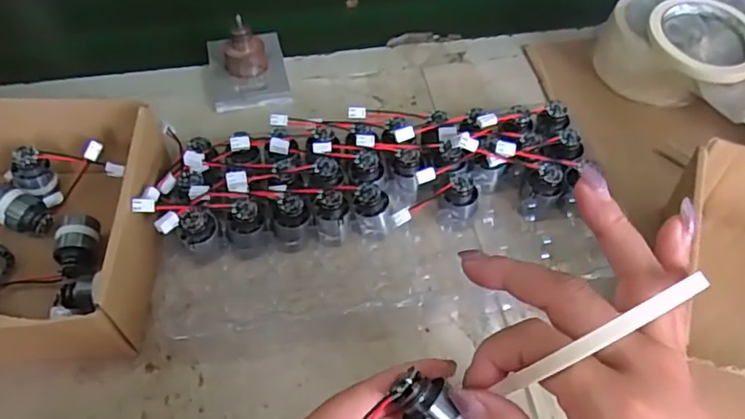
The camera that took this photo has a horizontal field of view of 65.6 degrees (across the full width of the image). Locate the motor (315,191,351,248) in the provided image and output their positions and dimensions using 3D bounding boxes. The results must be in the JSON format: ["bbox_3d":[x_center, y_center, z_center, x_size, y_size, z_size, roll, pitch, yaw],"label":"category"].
[{"bbox_3d":[-0.029,0.007,0.429,0.025,0.036,0.025,-1,51,-1],"label":"motor"}]

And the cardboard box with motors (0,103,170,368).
[{"bbox_3d":[-0.264,0.004,0.409,0.213,0.069,0.201,-2,54,-3],"label":"cardboard box with motors"}]

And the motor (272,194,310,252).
[{"bbox_3d":[-0.060,0.011,0.425,0.026,0.036,0.026,-6,52,-5],"label":"motor"}]

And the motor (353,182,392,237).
[{"bbox_3d":[0.000,0.002,0.432,0.026,0.040,0.025,-13,52,-10],"label":"motor"}]

